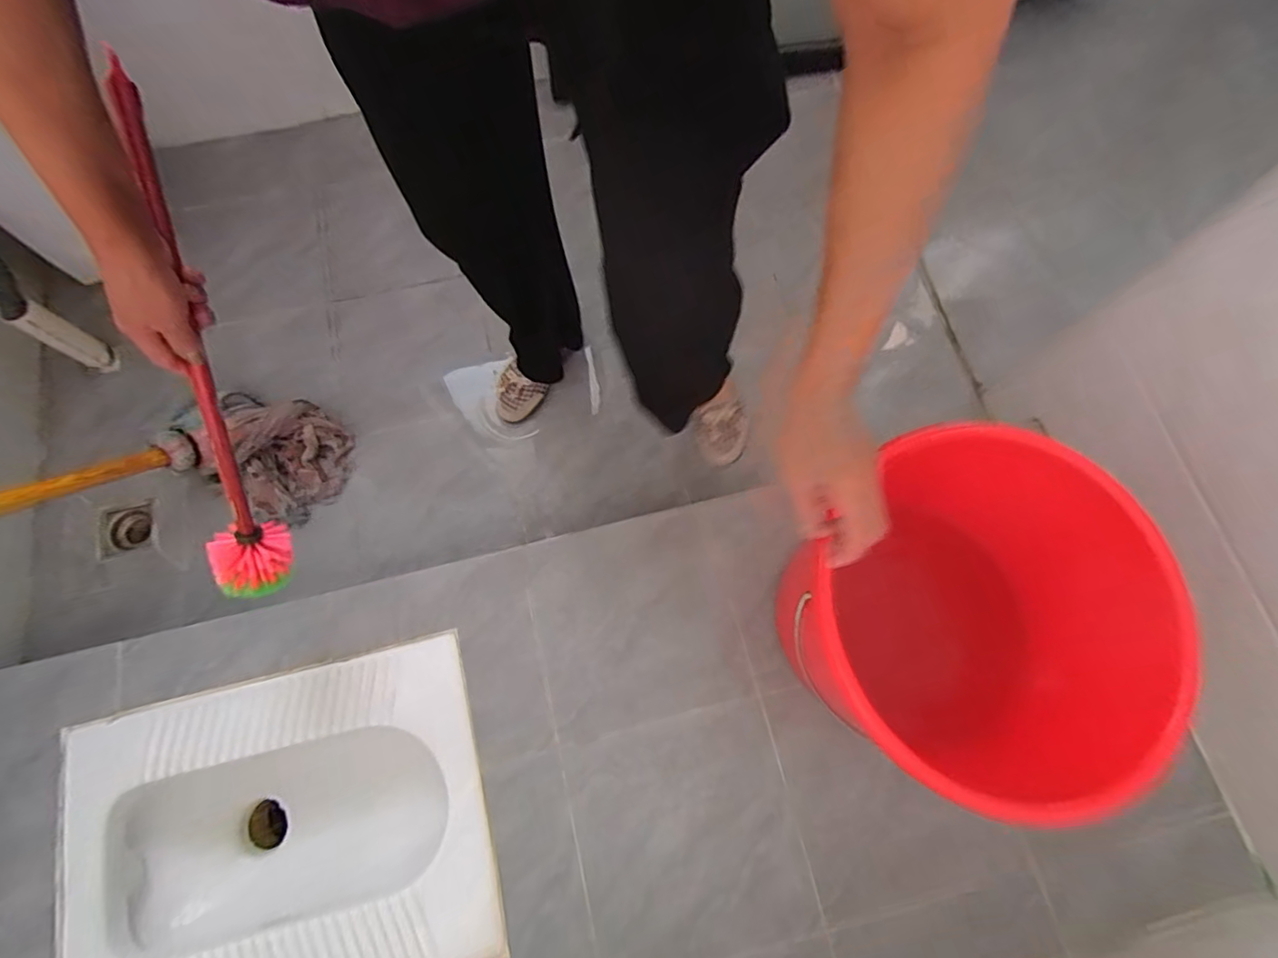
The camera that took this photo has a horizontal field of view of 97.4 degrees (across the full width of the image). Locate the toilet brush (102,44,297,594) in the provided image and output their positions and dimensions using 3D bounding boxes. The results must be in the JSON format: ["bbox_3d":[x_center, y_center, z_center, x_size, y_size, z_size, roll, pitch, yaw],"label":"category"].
[{"bbox_3d":[-0.447,-0.093,0.573,0.079,0.534,0.072,9,31,1],"label":"toilet brush"}]

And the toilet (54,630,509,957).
[{"bbox_3d":[-0.498,0.512,0.842,0.566,0.180,0.428,-13,74,-6],"label":"toilet"}]

